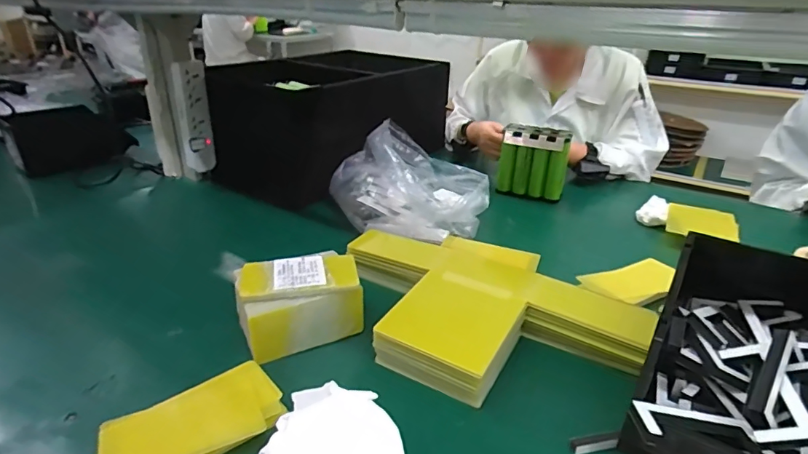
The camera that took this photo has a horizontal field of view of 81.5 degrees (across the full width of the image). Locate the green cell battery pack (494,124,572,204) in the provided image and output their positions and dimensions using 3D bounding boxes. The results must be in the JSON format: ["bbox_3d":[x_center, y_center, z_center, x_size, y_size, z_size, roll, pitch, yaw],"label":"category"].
[{"bbox_3d":[0.274,-0.134,0.992,0.136,0.139,0.055,15,31,25],"label":"green cell battery pack"}]

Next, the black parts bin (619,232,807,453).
[{"bbox_3d":[0.329,0.131,0.458,0.153,0.132,0.283,19,32,30],"label":"black parts bin"}]

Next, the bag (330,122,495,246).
[{"bbox_3d":[0.005,-0.100,0.916,0.273,0.118,0.318,-4,28,-9],"label":"bag"}]

